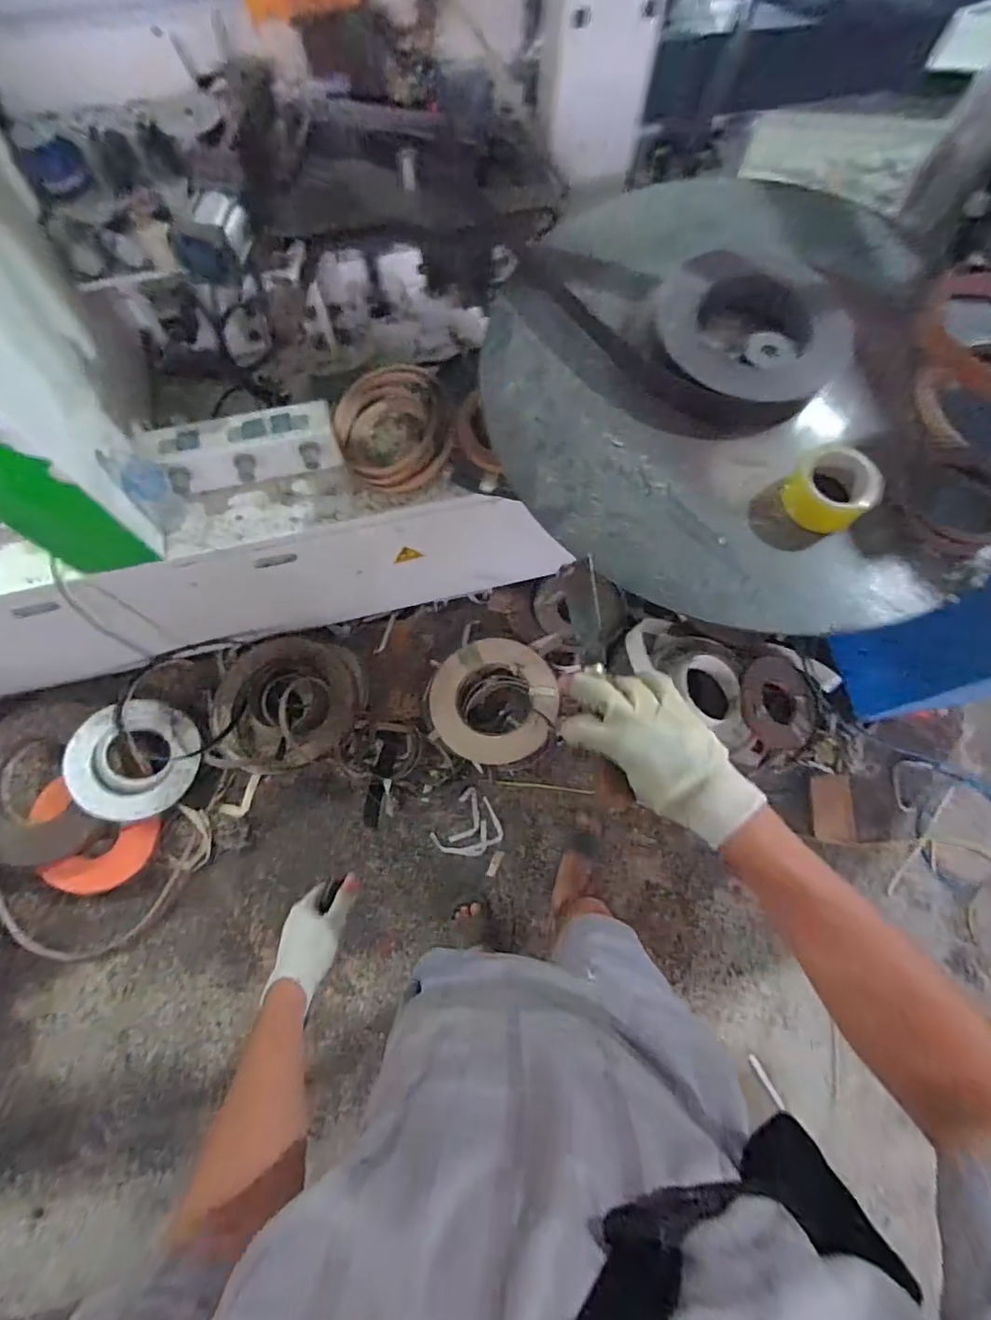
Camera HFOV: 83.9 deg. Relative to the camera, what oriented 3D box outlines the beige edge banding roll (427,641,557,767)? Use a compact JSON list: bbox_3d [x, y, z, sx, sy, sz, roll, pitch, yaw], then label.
[{"bbox_3d":[-0.006,0.111,1.543,0.354,0.053,0.332,0,72,0],"label":"beige edge banding roll"}]

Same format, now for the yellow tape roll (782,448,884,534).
[{"bbox_3d":[0.432,-0.218,0.711,0.105,0.036,0.098,0,72,0],"label":"yellow tape roll"}]

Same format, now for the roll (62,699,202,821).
[{"bbox_3d":[-0.927,0.261,1.418,0.285,0.071,0.296,1,87,-19],"label":"roll"}]

